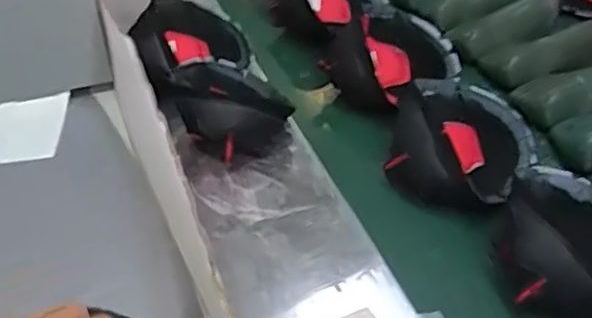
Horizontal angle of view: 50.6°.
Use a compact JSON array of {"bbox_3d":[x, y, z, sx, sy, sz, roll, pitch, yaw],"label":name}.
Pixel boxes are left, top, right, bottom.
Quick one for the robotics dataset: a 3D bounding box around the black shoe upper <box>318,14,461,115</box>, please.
[{"bbox_3d":[0.133,-0.144,0.867,0.183,0.071,0.118,-29,49,-28],"label":"black shoe upper"}]

